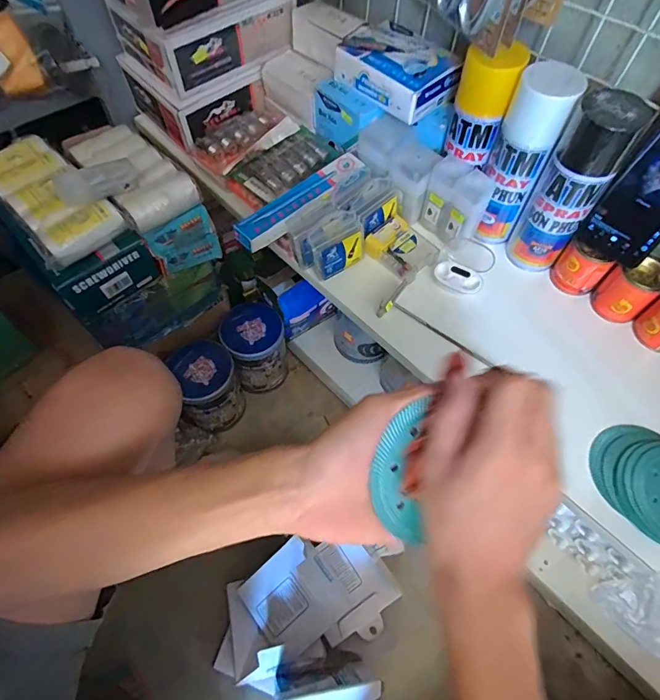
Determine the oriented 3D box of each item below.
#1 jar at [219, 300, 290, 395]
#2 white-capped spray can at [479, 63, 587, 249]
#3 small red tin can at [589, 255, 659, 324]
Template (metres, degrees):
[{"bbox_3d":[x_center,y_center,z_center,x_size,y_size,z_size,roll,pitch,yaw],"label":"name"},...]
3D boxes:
[{"bbox_3d":[-0.141,-0.003,0.809,0.107,0.160,0.113,1,59,-1],"label":"jar"},{"bbox_3d":[0.218,-0.217,0.493,0.061,0.195,0.052,29,63,15],"label":"white-capped spray can"},{"bbox_3d":[0.354,-0.072,0.494,0.049,0.066,0.054,-36,67,-21],"label":"small red tin can"}]

